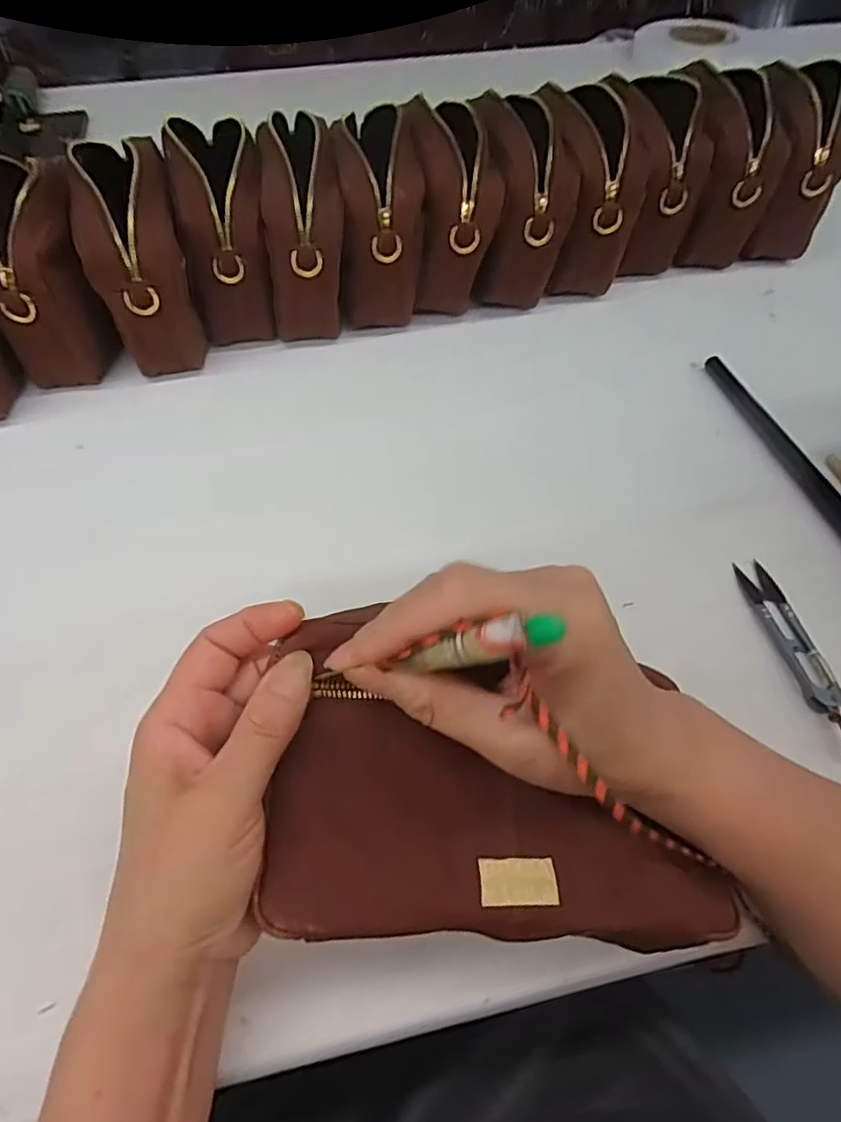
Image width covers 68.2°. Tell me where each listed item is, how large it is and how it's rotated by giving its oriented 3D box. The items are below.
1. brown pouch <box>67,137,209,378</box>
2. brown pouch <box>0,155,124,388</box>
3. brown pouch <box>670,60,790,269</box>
[{"bbox_3d":[-0.228,-0.244,0.506,0.076,0.138,0.151,-15,55,-10],"label":"brown pouch"},{"bbox_3d":[-0.305,-0.234,0.498,0.083,0.140,0.162,-19,55,-13],"label":"brown pouch"},{"bbox_3d":[0.280,-0.391,0.607,0.067,0.127,0.156,-3,53,-1],"label":"brown pouch"}]

